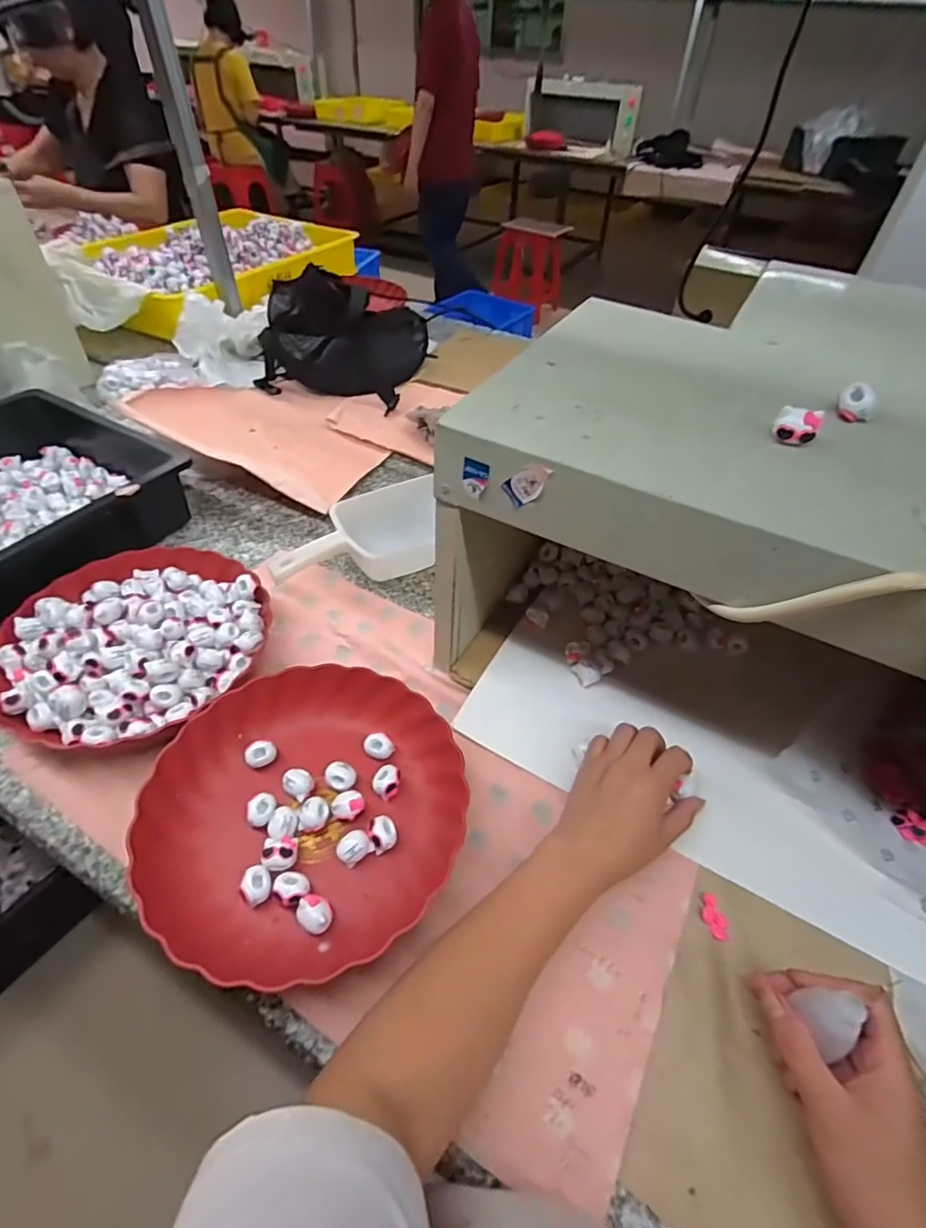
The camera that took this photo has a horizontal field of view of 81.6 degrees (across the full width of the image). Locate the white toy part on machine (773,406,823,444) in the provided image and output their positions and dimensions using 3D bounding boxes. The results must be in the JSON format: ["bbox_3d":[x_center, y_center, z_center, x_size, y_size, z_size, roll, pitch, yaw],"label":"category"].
[{"bbox_3d":[0.220,-0.124,0.352,0.025,0.019,0.016,26,51,20],"label":"white toy part on machine"}]

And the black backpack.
[{"bbox_3d":[-0.215,-0.511,0.968,0.262,0.149,0.239,10,47,7],"label":"black backpack"}]

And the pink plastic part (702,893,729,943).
[{"bbox_3d":[0.193,0.233,0.411,0.016,0.004,0.032,-10,48,-12],"label":"pink plastic part"}]

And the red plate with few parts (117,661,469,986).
[{"bbox_3d":[-0.122,0.151,0.436,0.242,0.044,0.229,1,47,-2],"label":"red plate with few parts"}]

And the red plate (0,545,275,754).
[{"bbox_3d":[-0.319,0.024,0.532,0.233,0.050,0.237,1,47,-2],"label":"red plate"}]

